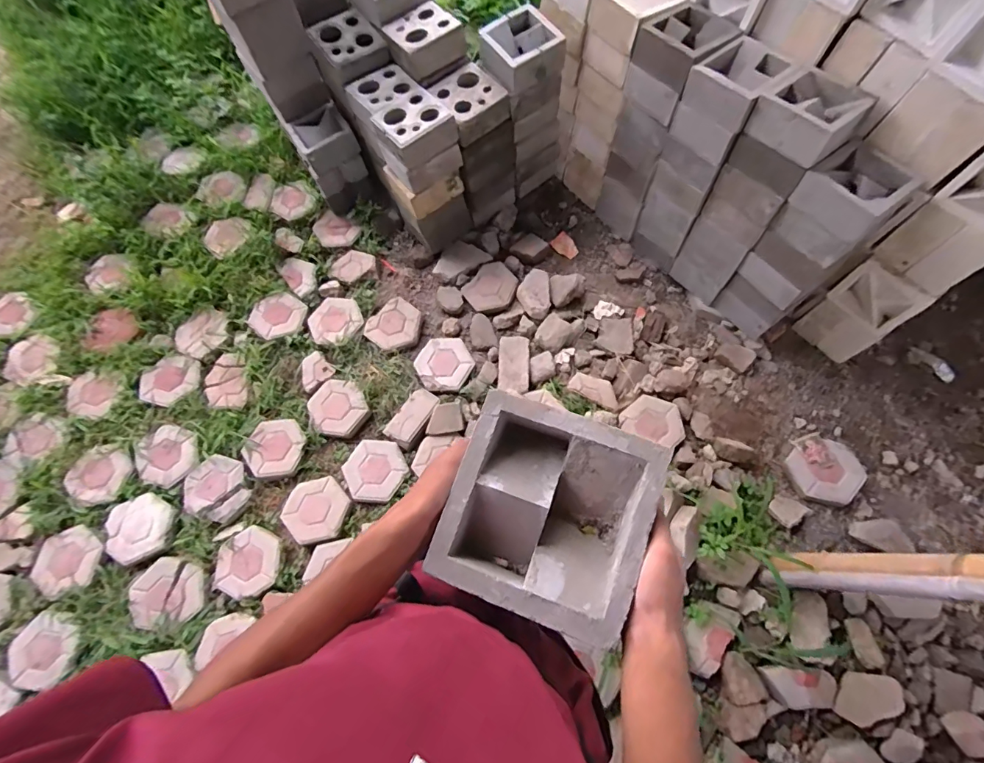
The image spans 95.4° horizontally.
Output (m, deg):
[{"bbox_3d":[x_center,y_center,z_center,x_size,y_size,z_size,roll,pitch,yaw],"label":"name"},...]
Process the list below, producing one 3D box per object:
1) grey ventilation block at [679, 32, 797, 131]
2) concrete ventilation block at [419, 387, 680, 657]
[{"bbox_3d":[0.676,-0.827,1.229,0.206,0.113,0.201,-42,74,-13],"label":"grey ventilation block"},{"bbox_3d":[0.056,0.136,0.468,0.190,0.072,0.195,19,74,8],"label":"concrete ventilation block"}]

